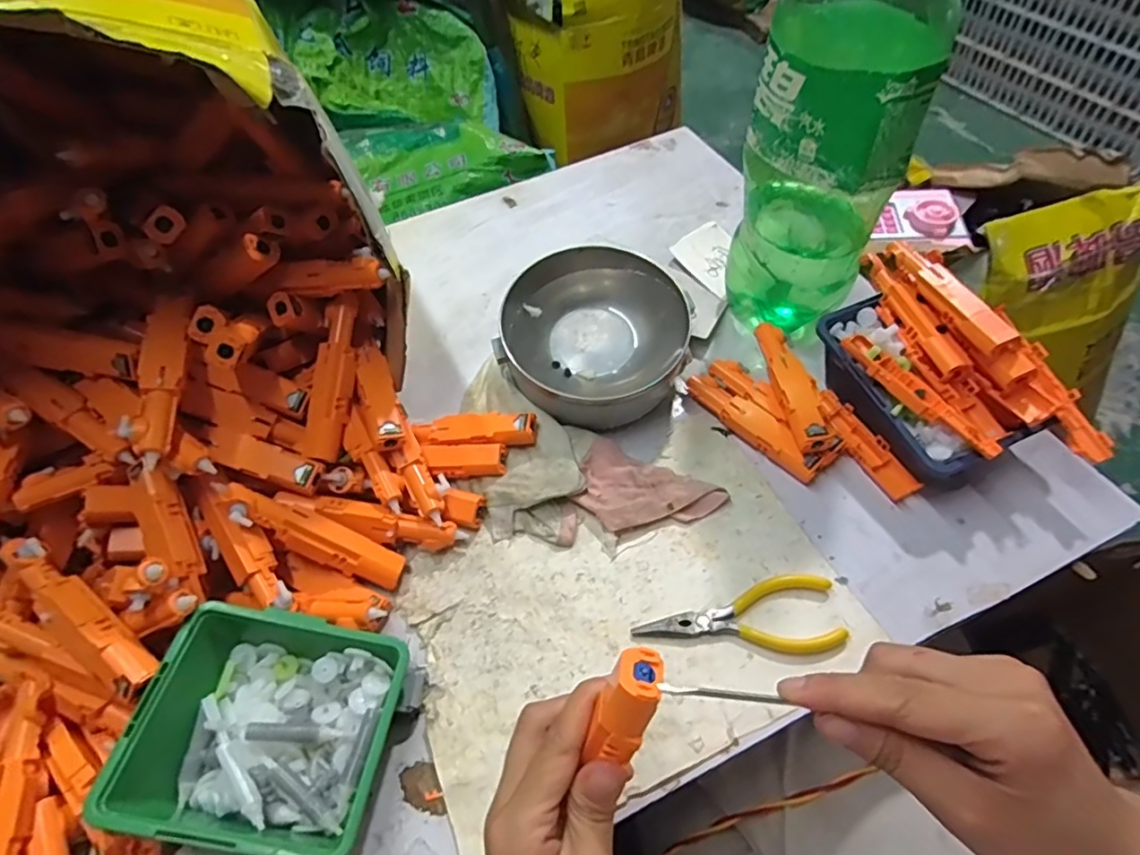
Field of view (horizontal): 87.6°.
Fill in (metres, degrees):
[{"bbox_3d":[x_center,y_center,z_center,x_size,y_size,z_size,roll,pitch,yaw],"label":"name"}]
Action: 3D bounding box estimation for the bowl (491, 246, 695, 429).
[{"bbox_3d":[0.019,-0.074,0.484,0.141,0.056,0.137,17,58,19],"label":"bowl"}]

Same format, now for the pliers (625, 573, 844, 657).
[{"bbox_3d":[0.108,0.126,0.380,0.128,0.009,0.048,-11,54,-1],"label":"pliers"}]

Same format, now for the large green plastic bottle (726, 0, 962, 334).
[{"bbox_3d":[0.184,-0.202,0.420,0.105,0.314,0.090,26,59,22],"label":"large green plastic bottle"}]

